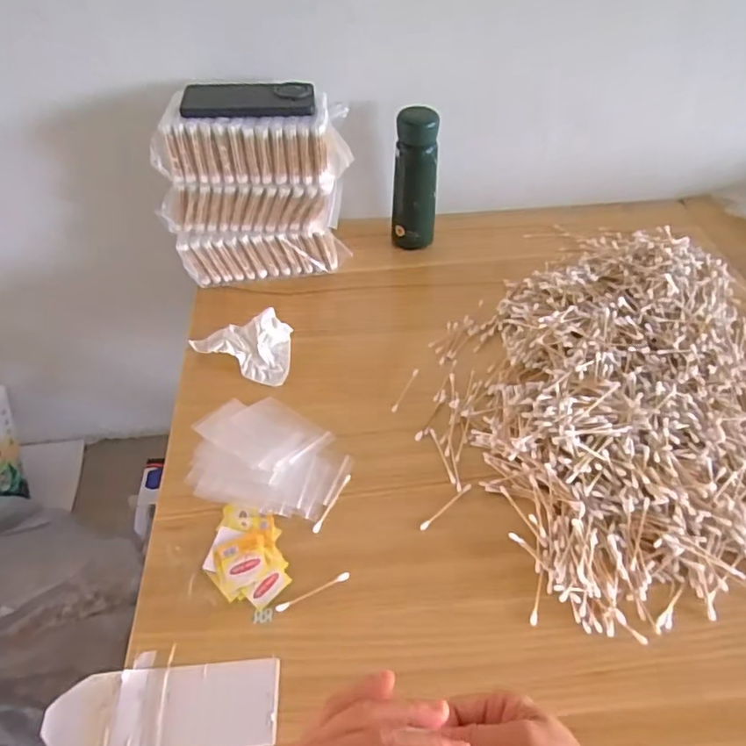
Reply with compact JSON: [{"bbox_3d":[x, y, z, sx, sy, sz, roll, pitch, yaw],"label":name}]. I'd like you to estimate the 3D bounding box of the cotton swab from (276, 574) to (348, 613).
[{"bbox_3d":[-0.058,0.214,0.558,0.076,0.005,0.008,-21,50,-17],"label":"cotton swab"}]

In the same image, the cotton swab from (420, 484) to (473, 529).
[{"bbox_3d":[0.079,0.144,0.616,0.078,0.005,0.007,-33,54,-26],"label":"cotton swab"}]

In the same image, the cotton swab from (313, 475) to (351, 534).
[{"bbox_3d":[-0.044,0.141,0.623,0.008,0.005,0.078,20,50,19],"label":"cotton swab"}]

